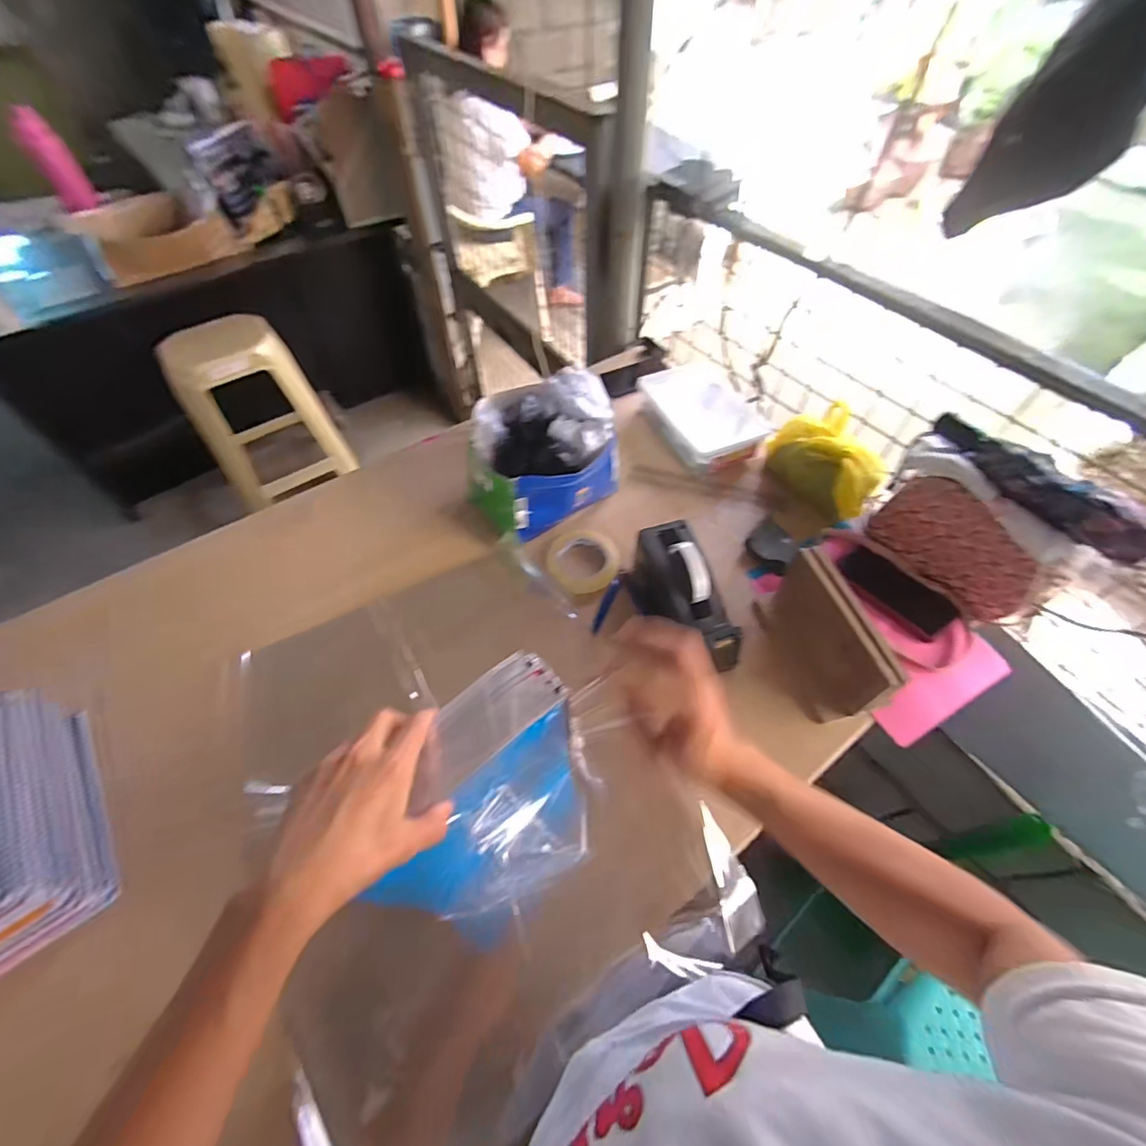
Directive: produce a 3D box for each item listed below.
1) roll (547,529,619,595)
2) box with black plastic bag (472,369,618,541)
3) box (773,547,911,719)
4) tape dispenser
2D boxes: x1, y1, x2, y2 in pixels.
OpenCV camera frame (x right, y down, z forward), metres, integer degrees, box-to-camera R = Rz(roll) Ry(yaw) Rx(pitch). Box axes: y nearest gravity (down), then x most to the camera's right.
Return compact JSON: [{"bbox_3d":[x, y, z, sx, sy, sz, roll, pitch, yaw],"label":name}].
[{"bbox_3d":[0.016,-0.019,0.769,0.108,0.023,0.103,0,56,0],"label":"roll"},{"bbox_3d":[-0.056,-0.191,0.777,0.222,0.170,0.224,-23,58,-14],"label":"box with black plastic bag"},{"bbox_3d":[0.313,0.083,0.632,0.029,0.133,0.190,-3,55,-21],"label":"box"},{"bbox_3d":[0.145,0.030,0.664,0.074,0.120,0.209,-13,56,-8],"label":"tape dispenser"}]

